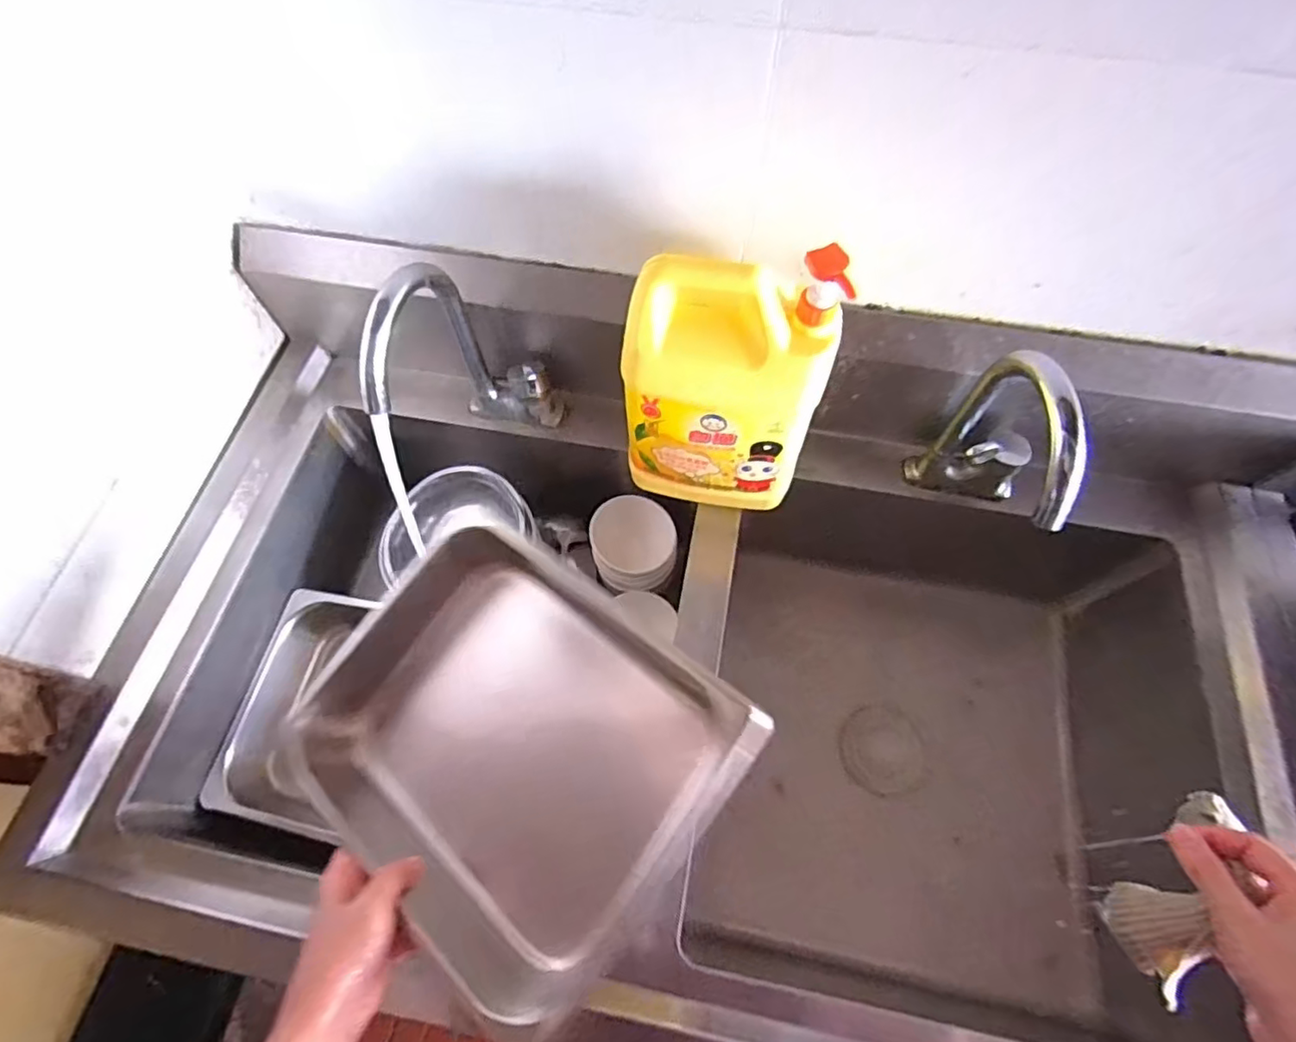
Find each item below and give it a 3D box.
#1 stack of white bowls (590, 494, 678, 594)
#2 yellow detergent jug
[{"bbox_3d":[-0.019,0.031,0.862,0.114,0.064,0.130,-20,90,-7],"label":"stack of white bowls"},{"bbox_3d":[0.075,-0.123,0.622,0.191,0.284,0.095,2,64,1],"label":"yellow detergent jug"}]

